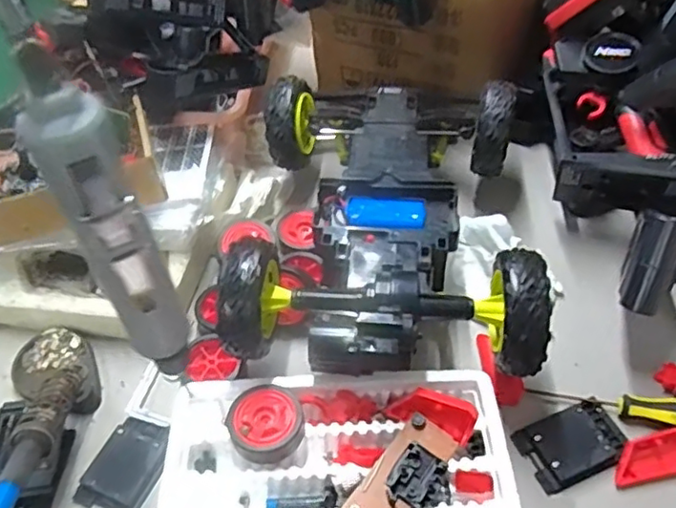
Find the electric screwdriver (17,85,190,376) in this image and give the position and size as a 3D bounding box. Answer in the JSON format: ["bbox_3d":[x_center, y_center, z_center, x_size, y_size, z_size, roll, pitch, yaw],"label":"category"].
[{"bbox_3d":[-0.098,0.004,0.287,0.029,0.170,0.027,-26,52,-18],"label":"electric screwdriver"}]

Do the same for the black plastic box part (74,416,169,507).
[{"bbox_3d":[-0.166,0.169,0.491,0.056,0.012,0.077,16,52,17],"label":"black plastic box part"}]

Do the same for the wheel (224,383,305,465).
[{"bbox_3d":[-0.055,0.129,0.470,0.055,0.019,0.061,-26,52,-18],"label":"wheel"}]

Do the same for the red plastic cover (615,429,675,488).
[{"bbox_3d":[0.244,0.155,0.468,0.067,0.016,0.030,-9,49,-4],"label":"red plastic cover"}]

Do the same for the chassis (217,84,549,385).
[{"bbox_3d":[0.044,-0.057,0.559,0.238,0.078,0.346,1,49,5],"label":"chassis"}]

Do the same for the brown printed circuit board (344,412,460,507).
[{"bbox_3d":[0.050,0.163,0.439,0.050,0.015,0.095,30,57,26],"label":"brown printed circuit board"}]

